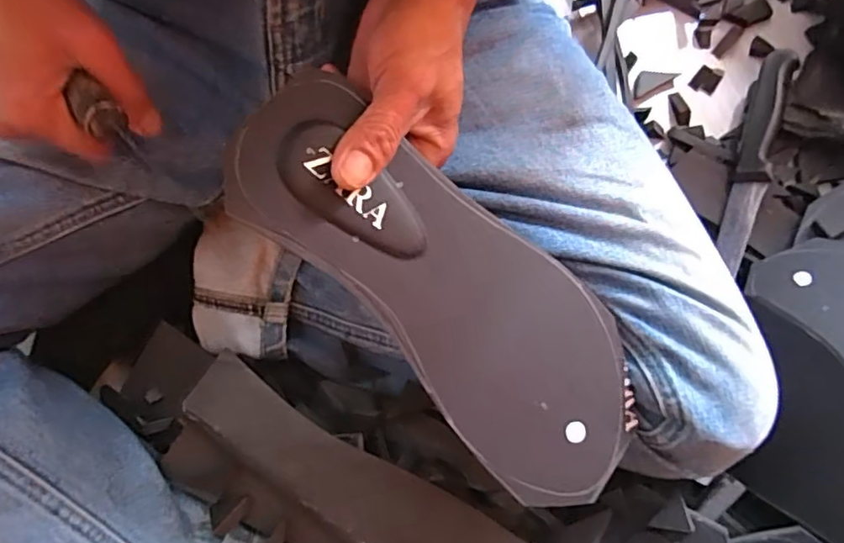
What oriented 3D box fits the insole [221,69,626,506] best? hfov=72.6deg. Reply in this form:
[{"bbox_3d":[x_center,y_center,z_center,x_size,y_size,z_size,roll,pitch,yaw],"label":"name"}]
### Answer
[{"bbox_3d":[0.017,0.009,0.286,0.245,0.011,0.099,47,71,-12],"label":"insole"}]

